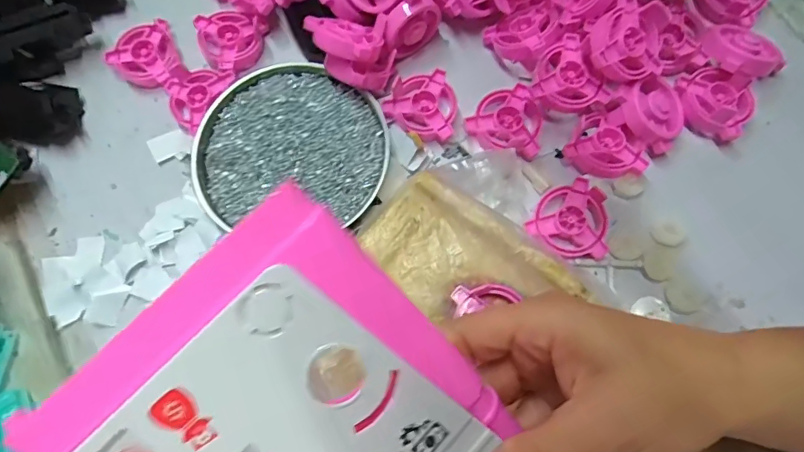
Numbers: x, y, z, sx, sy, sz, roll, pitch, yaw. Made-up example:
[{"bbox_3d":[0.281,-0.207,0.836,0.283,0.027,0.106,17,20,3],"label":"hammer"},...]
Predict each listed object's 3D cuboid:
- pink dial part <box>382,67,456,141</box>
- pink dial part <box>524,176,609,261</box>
[{"bbox_3d":[0.015,-0.086,0.358,0.052,0.016,0.052,-1,76,3],"label":"pink dial part"},{"bbox_3d":[0.113,-0.007,0.332,0.052,0.017,0.052,7,76,5],"label":"pink dial part"}]

